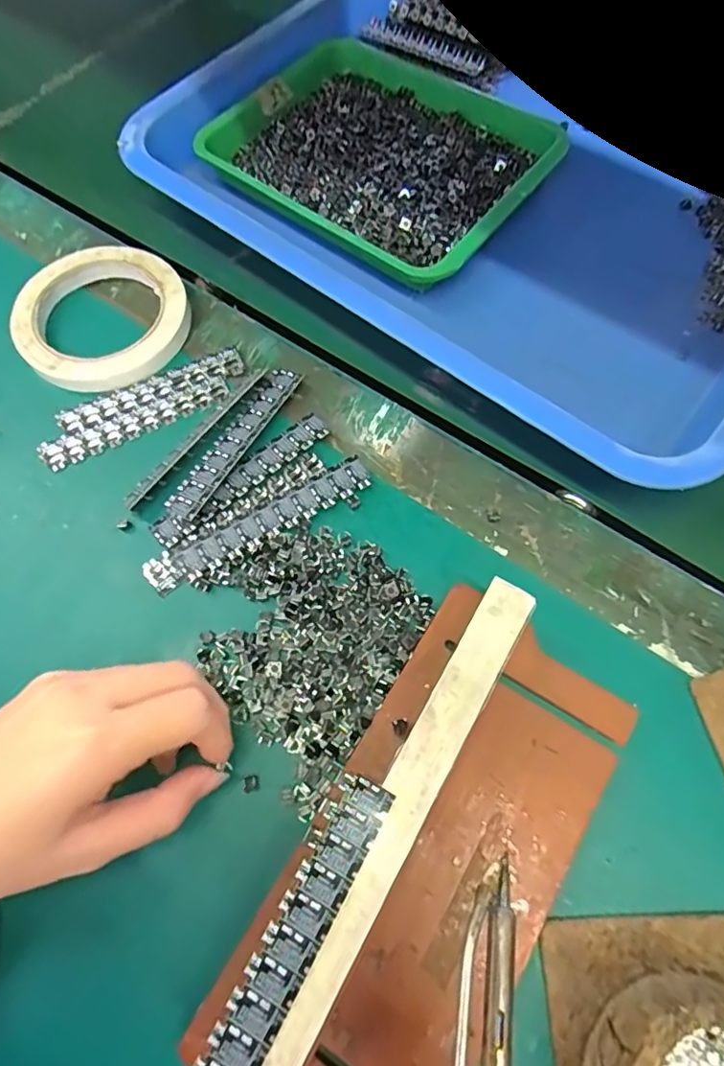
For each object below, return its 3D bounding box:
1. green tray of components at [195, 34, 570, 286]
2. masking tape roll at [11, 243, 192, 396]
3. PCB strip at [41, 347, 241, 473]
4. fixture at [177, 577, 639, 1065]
[{"bbox_3d":[0.015,-0.268,0.398,0.215,0.028,0.175,40,74,15],"label":"green tray of components"},{"bbox_3d":[-0.159,-0.133,0.351,0.101,0.015,0.102,0,68,1],"label":"masking tape roll"},{"bbox_3d":[-0.126,-0.074,0.331,0.120,0.004,0.035,-24,70,-8],"label":"PCB strip"},{"bbox_3d":[0.031,0.129,0.225,0.102,0.040,0.215,30,72,12],"label":"fixture"}]

